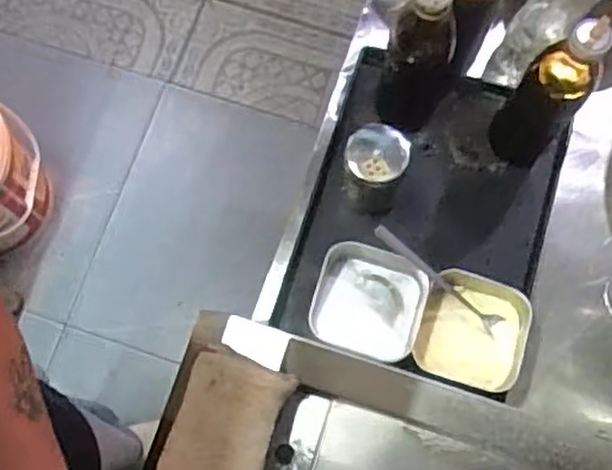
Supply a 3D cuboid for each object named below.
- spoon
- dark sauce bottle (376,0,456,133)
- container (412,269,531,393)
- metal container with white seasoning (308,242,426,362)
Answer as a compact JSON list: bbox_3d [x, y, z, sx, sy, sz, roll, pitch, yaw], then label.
[{"bbox_3d":[0.132,0.045,0.741,0.167,0.028,0.021,39,79,-16],"label":"spoon"},{"bbox_3d":[0.115,-0.177,0.719,0.072,0.260,0.070,15,77,4],"label":"dark sauce bottle"},{"bbox_3d":[0.171,0.100,0.748,0.105,0.050,0.113,13,77,4],"label":"container"},{"bbox_3d":[0.066,0.070,0.754,0.114,0.055,0.105,21,78,5],"label":"metal container with white seasoning"}]

